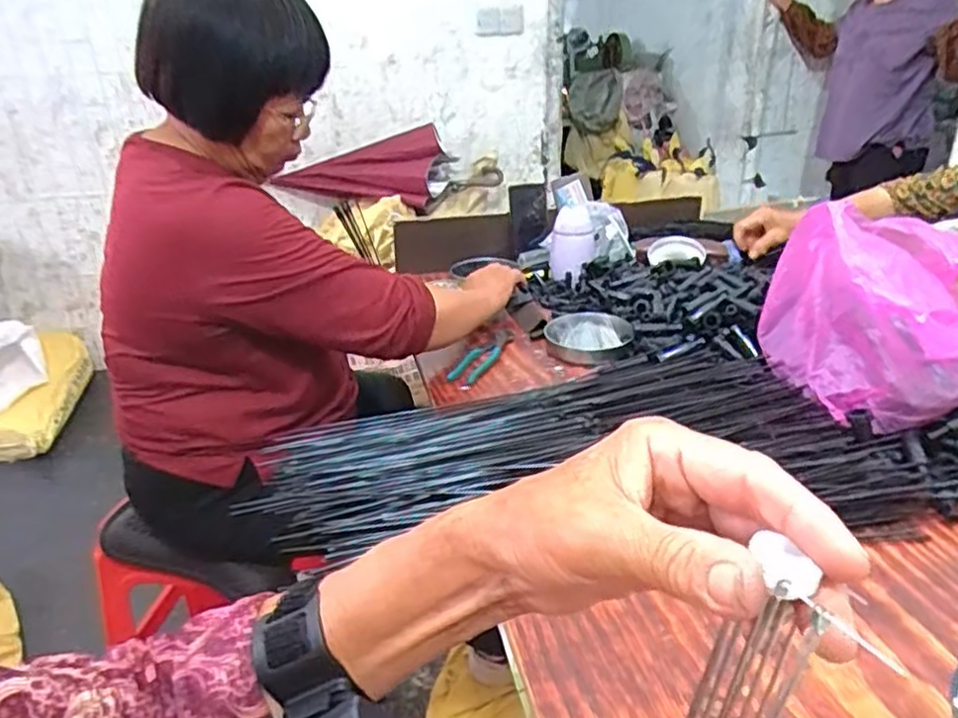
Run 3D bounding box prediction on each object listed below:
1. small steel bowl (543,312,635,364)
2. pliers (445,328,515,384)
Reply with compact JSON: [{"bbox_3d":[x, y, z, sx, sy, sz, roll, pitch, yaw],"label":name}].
[{"bbox_3d":[0.155,-0.033,0.983,0.100,0.028,0.127,-16,28,-28],"label":"small steel bowl"},{"bbox_3d":[0.008,-0.008,0.984,0.043,0.016,0.159,10,28,25],"label":"pliers"}]

